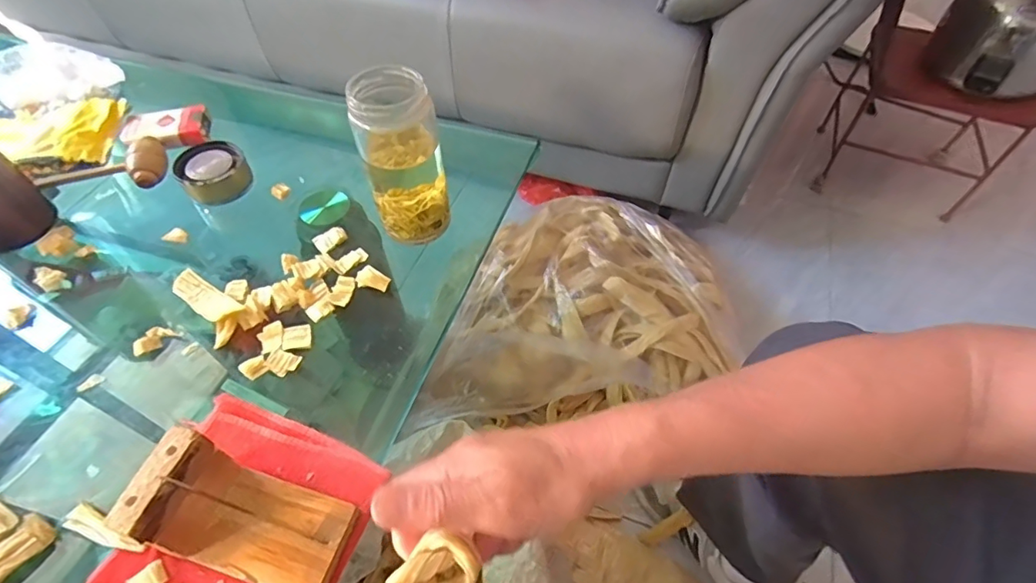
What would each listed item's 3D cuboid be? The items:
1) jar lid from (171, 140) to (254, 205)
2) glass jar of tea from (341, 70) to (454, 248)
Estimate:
[{"bbox_3d":[-0.323,-0.127,0.543,0.066,0.037,0.055,-32,60,-21],"label":"jar lid"},{"bbox_3d":[-0.102,-0.121,0.456,0.063,0.142,0.070,-12,55,-9],"label":"glass jar of tea"}]

